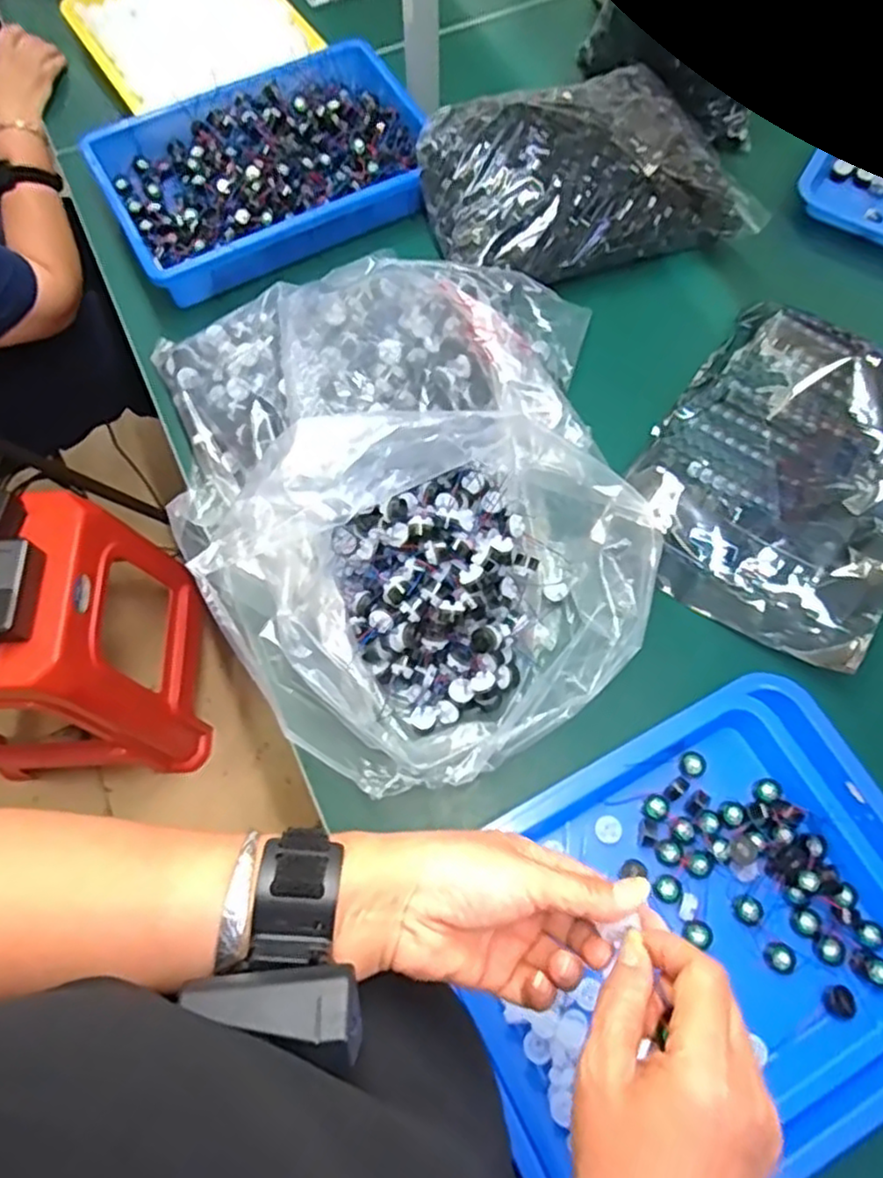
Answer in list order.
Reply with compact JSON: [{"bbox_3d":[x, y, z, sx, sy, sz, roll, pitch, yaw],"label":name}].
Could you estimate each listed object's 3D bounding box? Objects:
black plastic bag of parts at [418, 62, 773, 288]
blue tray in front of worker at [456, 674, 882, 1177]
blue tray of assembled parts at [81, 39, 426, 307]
[{"bbox_3d":[0.159,-0.461,0.786,0.349,0.117,0.208,-17,70,-6],"label":"black plastic bag of parts"},{"bbox_3d":[0.207,0.264,0.527,0.384,0.047,0.299,-28,72,-10],"label":"blue tray in front of worker"},{"bbox_3d":[-0.200,-0.500,0.815,0.375,0.063,0.255,-27,71,-9],"label":"blue tray of assembled parts"}]

